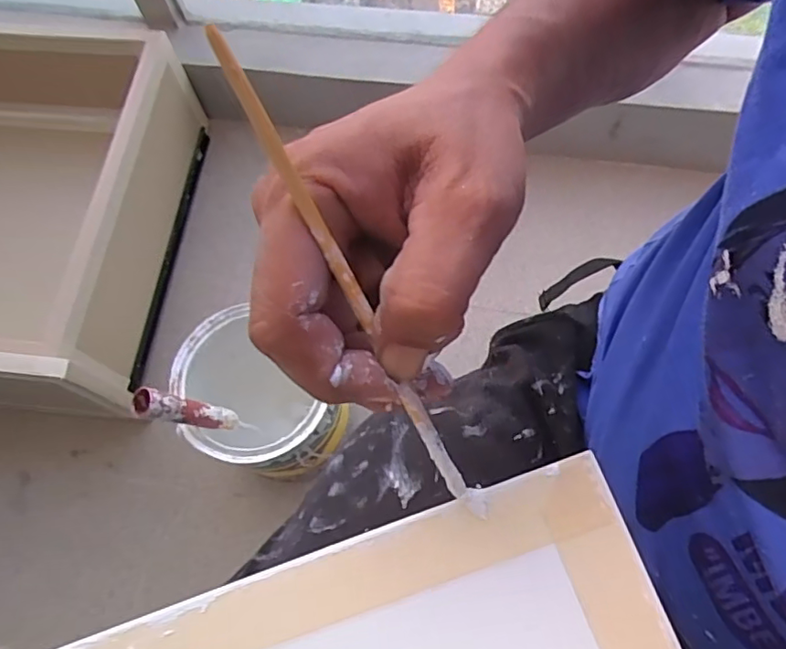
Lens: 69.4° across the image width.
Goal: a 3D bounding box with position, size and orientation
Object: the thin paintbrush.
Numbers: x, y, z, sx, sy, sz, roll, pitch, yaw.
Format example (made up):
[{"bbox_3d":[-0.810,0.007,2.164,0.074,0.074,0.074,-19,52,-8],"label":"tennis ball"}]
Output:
[{"bbox_3d":[-0.010,-0.006,0.172,0.006,0.006,0.163,-32,114,-9],"label":"thin paintbrush"}]

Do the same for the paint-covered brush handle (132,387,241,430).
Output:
[{"bbox_3d":[-0.191,0.085,0.541,0.032,0.116,0.024,-13,66,27],"label":"paint-covered brush handle"}]

